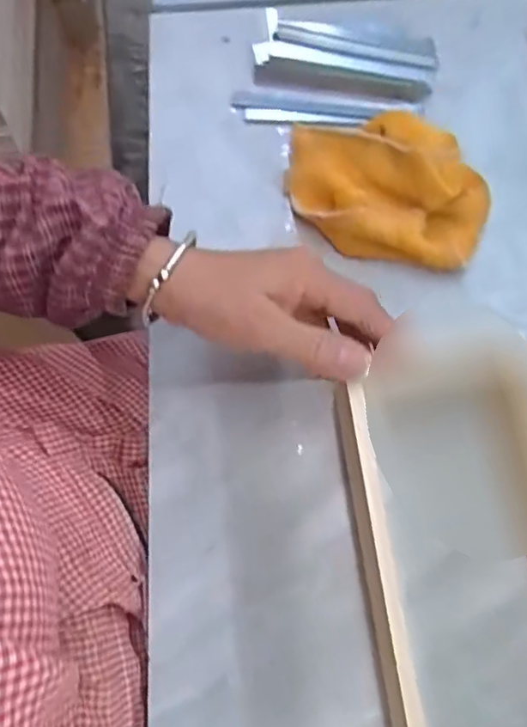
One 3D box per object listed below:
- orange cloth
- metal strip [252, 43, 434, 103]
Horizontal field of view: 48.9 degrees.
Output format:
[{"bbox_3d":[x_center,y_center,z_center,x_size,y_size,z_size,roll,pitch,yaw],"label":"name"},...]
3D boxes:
[{"bbox_3d":[0.083,-0.119,0.386,0.137,0.041,0.092,12,74,5],"label":"orange cloth"},{"bbox_3d":[0.057,-0.214,0.431,0.131,0.010,0.031,12,74,5],"label":"metal strip"}]

